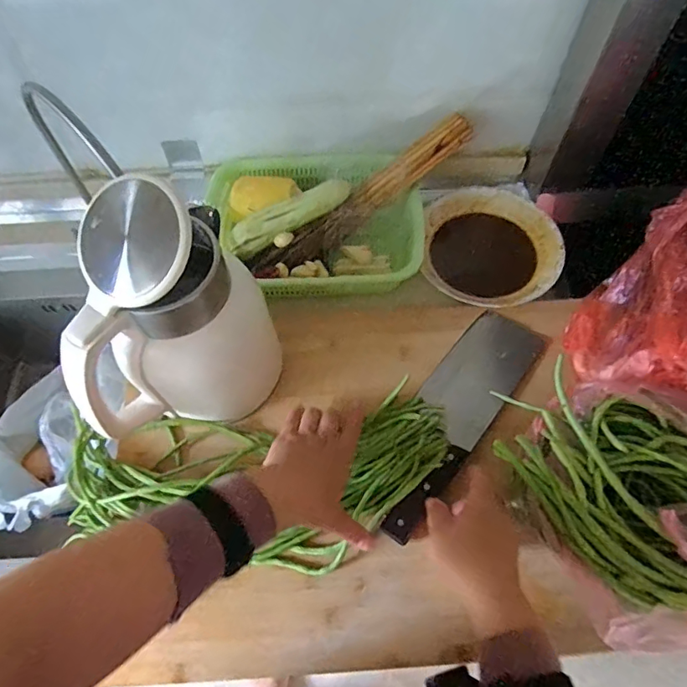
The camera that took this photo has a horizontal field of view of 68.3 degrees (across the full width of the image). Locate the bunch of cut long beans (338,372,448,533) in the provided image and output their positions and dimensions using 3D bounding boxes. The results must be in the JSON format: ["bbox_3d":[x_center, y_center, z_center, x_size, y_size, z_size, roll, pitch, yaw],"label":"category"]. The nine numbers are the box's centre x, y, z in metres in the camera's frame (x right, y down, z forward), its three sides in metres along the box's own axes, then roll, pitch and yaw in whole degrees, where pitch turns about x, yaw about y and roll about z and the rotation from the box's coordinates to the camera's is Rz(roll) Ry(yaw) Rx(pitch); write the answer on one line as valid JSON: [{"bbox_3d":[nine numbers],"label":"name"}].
[{"bbox_3d":[0.052,0.117,0.535,0.088,0.035,0.142,33,68,16],"label":"bunch of cut long beans"}]

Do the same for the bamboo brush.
[{"bbox_3d":[0.023,-0.188,0.664,0.336,0.038,0.049,-35,67,3],"label":"bamboo brush"}]

